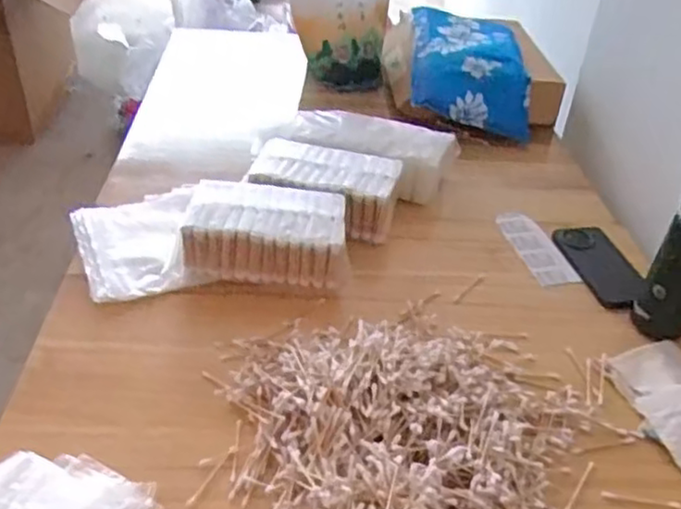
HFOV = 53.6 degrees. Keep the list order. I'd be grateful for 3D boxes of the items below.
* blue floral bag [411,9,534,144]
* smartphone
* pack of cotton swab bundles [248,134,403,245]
[{"bbox_3d":[0.226,-0.327,1.209,0.200,0.113,0.317,4,38,5],"label":"blue floral bag"},{"bbox_3d":[0.329,0.011,0.850,0.070,0.017,0.158,-7,37,-7],"label":"smartphone"},{"bbox_3d":[-0.027,-0.084,0.921,0.210,0.084,0.114,12,39,15],"label":"pack of cotton swab bundles"}]

